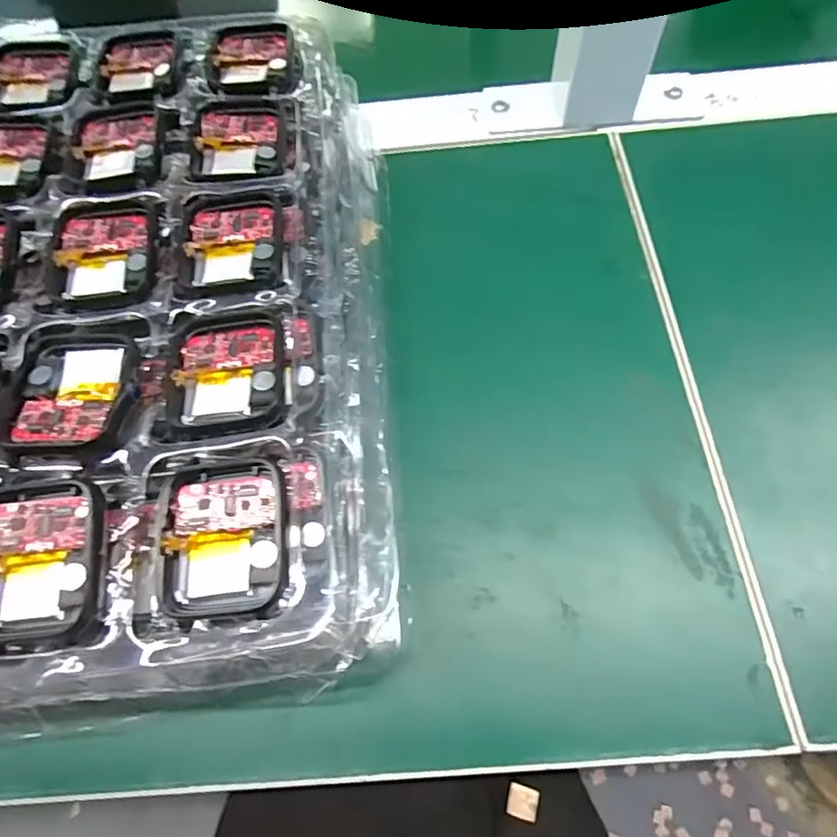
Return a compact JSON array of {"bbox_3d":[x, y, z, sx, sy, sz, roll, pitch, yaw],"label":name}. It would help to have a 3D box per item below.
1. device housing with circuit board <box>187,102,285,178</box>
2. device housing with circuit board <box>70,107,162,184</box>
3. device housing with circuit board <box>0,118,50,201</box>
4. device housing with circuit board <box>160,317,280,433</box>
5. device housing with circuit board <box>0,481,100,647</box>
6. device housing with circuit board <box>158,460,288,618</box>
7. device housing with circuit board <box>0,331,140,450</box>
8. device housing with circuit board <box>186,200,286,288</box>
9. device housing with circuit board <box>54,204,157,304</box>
[{"bbox_3d":[-0.074,-0.117,0.227,0.036,0.004,0.041,-2,65,2],"label":"device housing with circuit board"},{"bbox_3d":[-0.124,-0.114,0.226,0.036,0.004,0.044,-8,65,-1],"label":"device housing with circuit board"},{"bbox_3d":[-0.171,-0.107,0.226,0.037,0.010,0.049,-10,65,-2],"label":"device housing with circuit board"},{"bbox_3d":[-0.064,-0.016,0.181,0.037,0.007,0.043,-5,65,1],"label":"device housing with circuit board"},{"bbox_3d":[-0.109,0.040,0.156,0.037,0.010,0.044,-4,65,1],"label":"device housing with circuit board"},{"bbox_3d":[-0.056,0.034,0.158,0.037,0.012,0.042,-2,65,2],"label":"device housing with circuit board"},{"bbox_3d":[-0.113,-0.012,0.180,0.040,0.009,0.045,0,65,3],"label":"device housing with circuit board"},{"bbox_3d":[-0.068,-0.066,0.204,0.036,0.004,0.039,-4,65,1],"label":"device housing with circuit board"},{"bbox_3d":[-0.116,-0.063,0.204,0.036,0.004,0.044,-4,65,1],"label":"device housing with circuit board"}]

